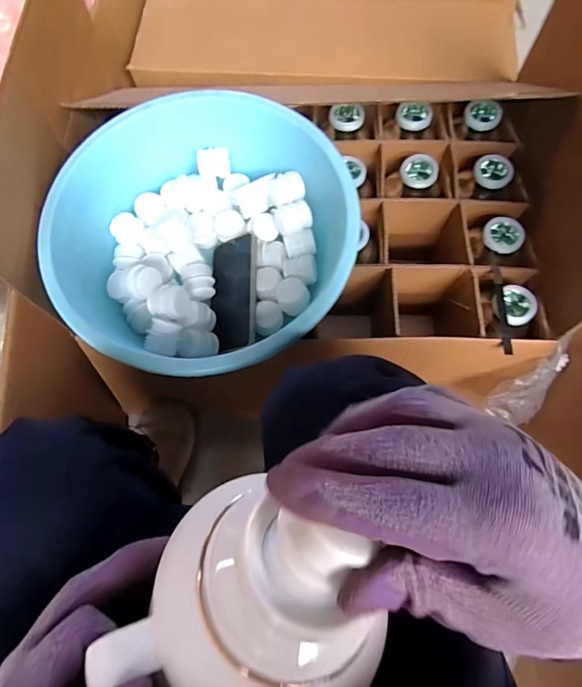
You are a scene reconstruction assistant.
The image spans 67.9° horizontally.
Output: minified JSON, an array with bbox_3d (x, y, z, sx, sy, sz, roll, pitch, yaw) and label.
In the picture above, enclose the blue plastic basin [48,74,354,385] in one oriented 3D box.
[{"bbox_3d":[-0.104,-0.124,0.553,0.348,0.128,0.341,0,73,1],"label":"blue plastic basin"}]

